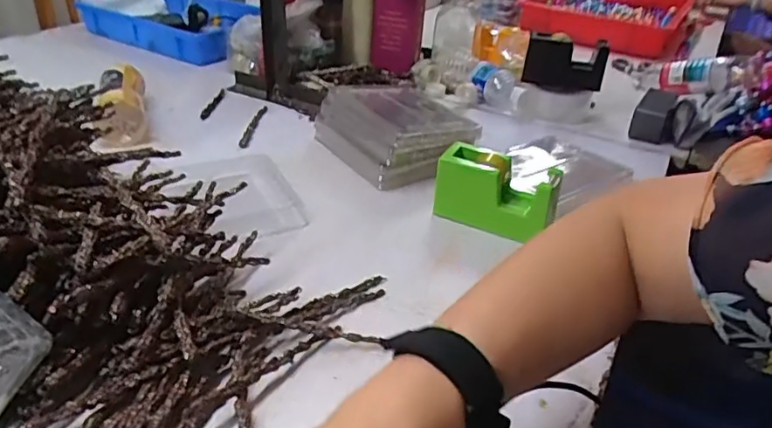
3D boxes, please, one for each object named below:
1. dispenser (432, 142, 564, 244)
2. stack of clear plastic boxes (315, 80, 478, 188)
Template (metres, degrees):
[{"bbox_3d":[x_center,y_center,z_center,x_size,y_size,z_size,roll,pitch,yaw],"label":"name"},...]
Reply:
[{"bbox_3d":[0.119,-0.019,0.652,0.131,0.088,0.058,13,32,12],"label":"dispenser"},{"bbox_3d":[0.013,-0.111,0.803,0.161,0.087,0.179,-18,38,-33],"label":"stack of clear plastic boxes"}]

